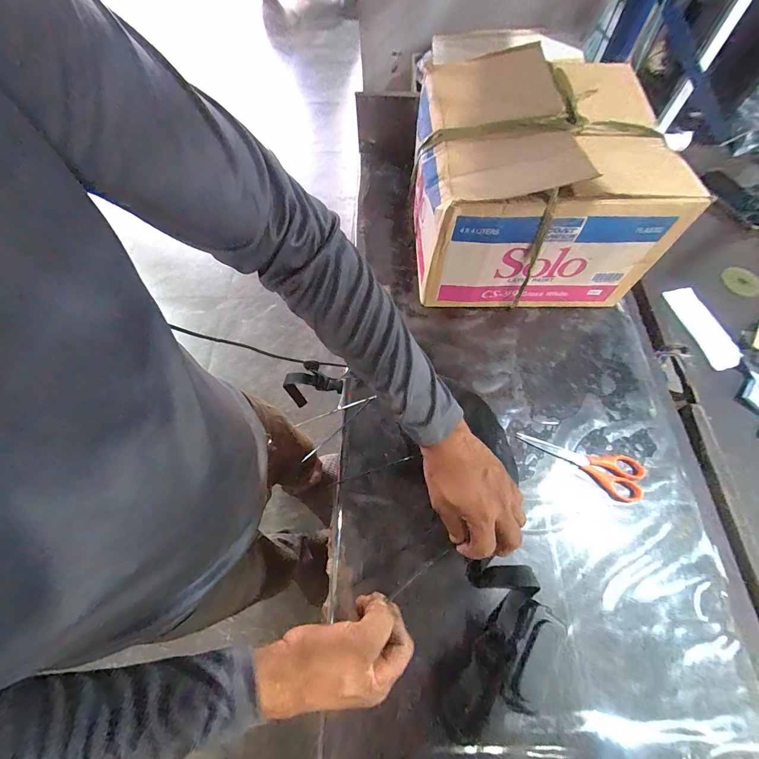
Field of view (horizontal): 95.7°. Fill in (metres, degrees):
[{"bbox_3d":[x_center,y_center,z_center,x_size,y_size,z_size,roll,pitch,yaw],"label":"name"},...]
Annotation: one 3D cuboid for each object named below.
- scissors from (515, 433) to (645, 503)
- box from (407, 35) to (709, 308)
[{"bbox_3d":[0.298,0.126,0.513,0.181,0.005,0.063,17,66,10],"label":"scissors"},{"bbox_3d":[0.251,-0.349,0.619,0.364,0.242,0.375,-2,64,1],"label":"box"}]

